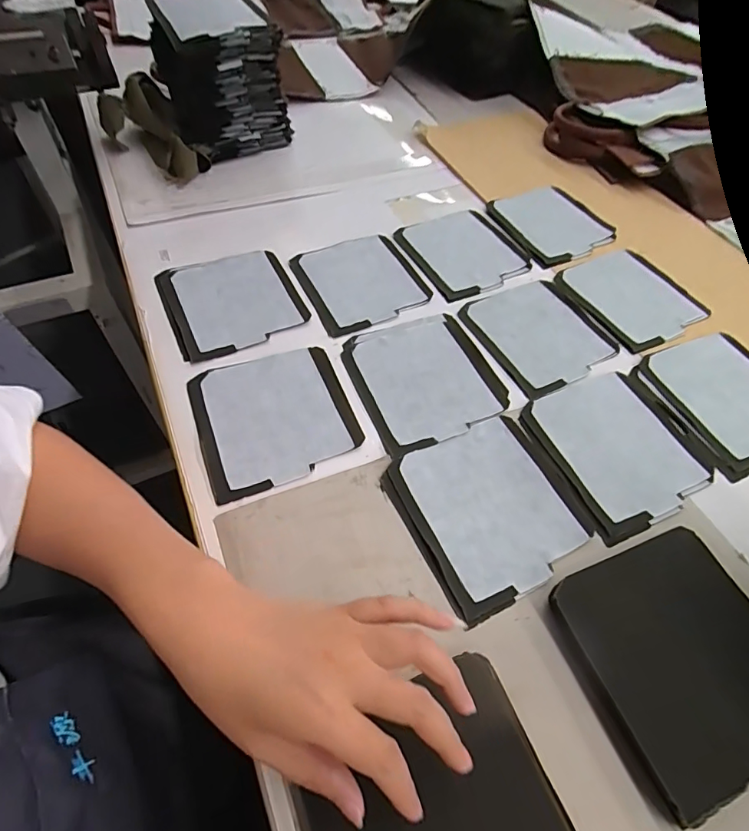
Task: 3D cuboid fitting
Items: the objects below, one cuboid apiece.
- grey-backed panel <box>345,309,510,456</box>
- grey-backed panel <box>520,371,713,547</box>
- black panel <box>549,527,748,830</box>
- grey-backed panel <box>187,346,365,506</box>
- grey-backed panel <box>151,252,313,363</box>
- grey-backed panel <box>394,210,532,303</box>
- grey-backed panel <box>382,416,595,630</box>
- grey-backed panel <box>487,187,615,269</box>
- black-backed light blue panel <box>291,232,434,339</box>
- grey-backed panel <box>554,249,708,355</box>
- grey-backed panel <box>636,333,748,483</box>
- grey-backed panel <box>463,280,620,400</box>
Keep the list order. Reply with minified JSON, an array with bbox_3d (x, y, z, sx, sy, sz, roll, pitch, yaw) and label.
[{"bbox_3d":[0.050,-0.038,0.452,0.133,0.006,0.142,-18,58,-14],"label":"grey-backed panel"},{"bbox_3d":[0.215,0.029,0.416,0.131,0.006,0.139,-18,58,-14],"label":"grey-backed panel"},{"bbox_3d":[0.206,0.158,0.313,0.130,0.018,0.136,-16,57,-13],"label":"black panel"},{"bbox_3d":[-0.088,-0.002,0.412,0.130,0.009,0.133,-18,58,-14],"label":"grey-backed panel"},{"bbox_3d":[-0.147,-0.121,0.489,0.133,0.011,0.129,-22,59,-17],"label":"grey-backed panel"},{"bbox_3d":[0.107,-0.200,0.566,0.131,0.006,0.137,-23,59,-17],"label":"grey-backed panel"},{"bbox_3d":[0.091,0.073,0.375,0.132,0.005,0.133,-23,59,-17],"label":"grey-backed panel"},{"bbox_3d":[0.232,-0.249,0.602,0.132,0.008,0.136,-18,58,-14],"label":"grey-backed panel"},{"bbox_3d":[-0.015,-0.153,0.524,0.124,0.008,0.133,-19,58,-15],"label":"black-backed light blue panel"},{"bbox_3d":[0.293,-0.137,0.530,0.124,0.004,0.135,-24,59,-18],"label":"grey-backed panel"},{"bbox_3d":[0.345,-0.017,0.454,0.135,0.008,0.139,-16,57,-13],"label":"grey-backed panel"},{"bbox_3d":[0.174,-0.089,0.495,0.125,0.008,0.136,-22,59,-17],"label":"grey-backed panel"}]

